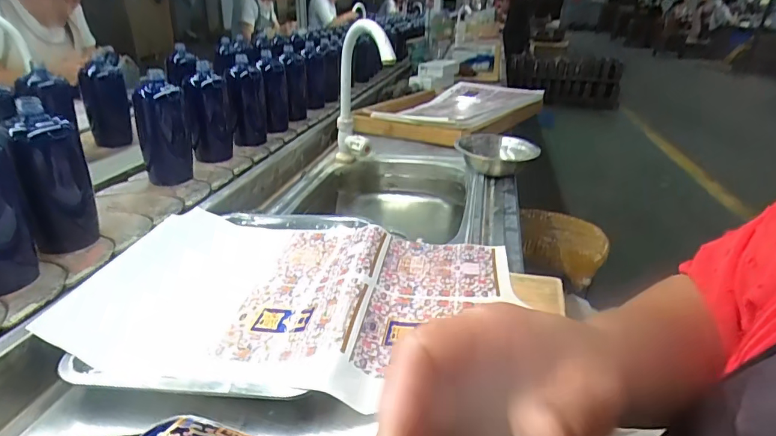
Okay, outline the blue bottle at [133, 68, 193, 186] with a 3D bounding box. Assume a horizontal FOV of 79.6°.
[{"bbox_3d":[-0.407,-0.165,0.843,0.083,0.185,0.075,-8,27,-23],"label":"blue bottle"}]

